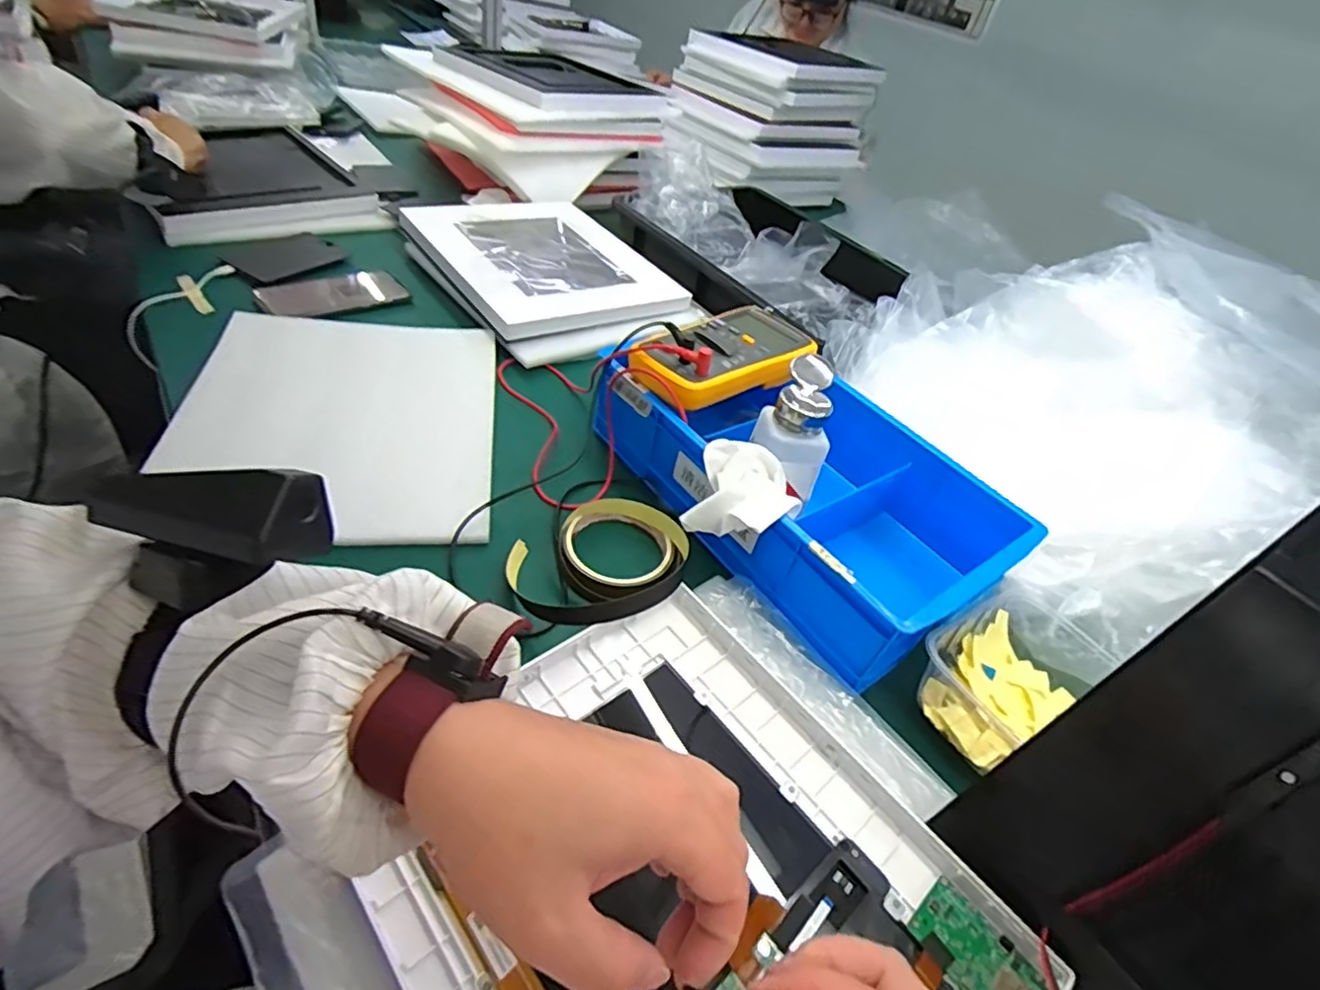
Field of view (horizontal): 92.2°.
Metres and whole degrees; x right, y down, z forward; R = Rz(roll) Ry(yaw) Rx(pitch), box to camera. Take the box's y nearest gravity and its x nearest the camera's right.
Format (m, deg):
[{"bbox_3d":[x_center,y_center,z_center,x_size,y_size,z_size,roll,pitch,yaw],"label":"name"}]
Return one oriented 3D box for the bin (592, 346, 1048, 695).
[{"bbox_3d":[0.117,-0.016,0.545,0.209,0.087,0.336,-22,53,-34],"label":"bin"}]

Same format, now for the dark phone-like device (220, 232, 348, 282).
[{"bbox_3d":[-0.432,-0.275,0.730,0.073,0.007,0.113,30,44,8],"label":"dark phone-like device"}]

